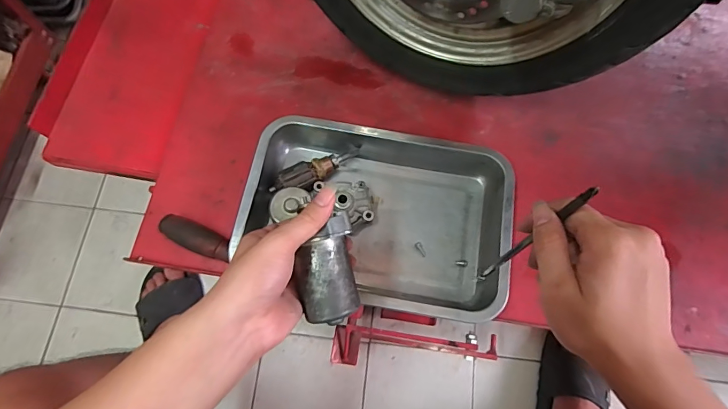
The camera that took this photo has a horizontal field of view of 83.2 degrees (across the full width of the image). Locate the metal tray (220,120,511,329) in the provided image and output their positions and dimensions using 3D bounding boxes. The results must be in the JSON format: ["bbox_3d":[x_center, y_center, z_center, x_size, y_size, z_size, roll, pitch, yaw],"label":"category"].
[{"bbox_3d":[0.018,0.013,0.500,0.316,0.051,0.216,10,72,2],"label":"metal tray"}]

